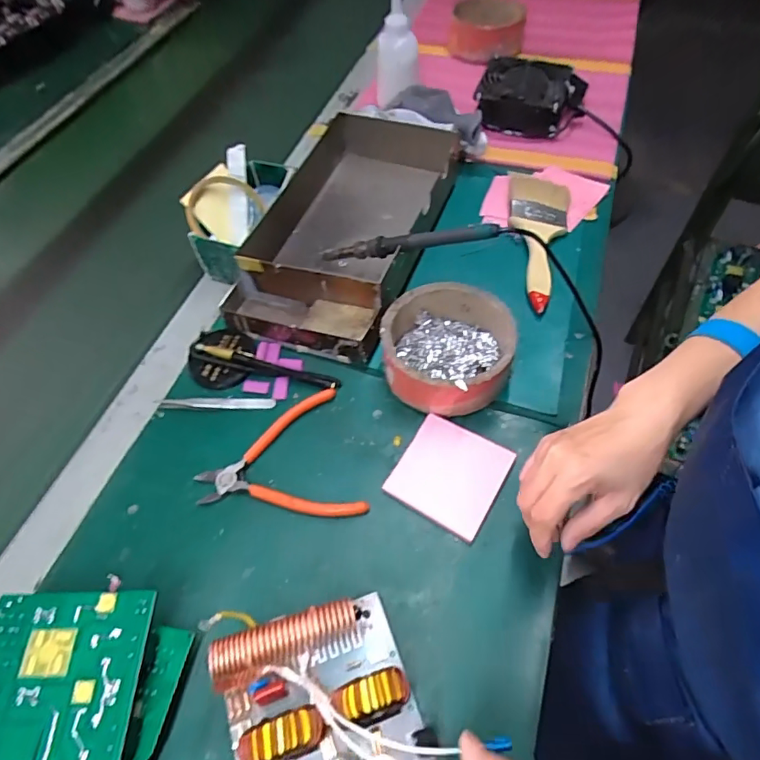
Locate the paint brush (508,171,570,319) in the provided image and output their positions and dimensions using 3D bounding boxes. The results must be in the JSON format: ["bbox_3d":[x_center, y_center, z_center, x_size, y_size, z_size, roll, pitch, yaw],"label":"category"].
[{"bbox_3d":[0.182,-0.171,0.594,0.071,0.027,0.223,10,57,9],"label":"paint brush"}]

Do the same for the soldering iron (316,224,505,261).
[{"bbox_3d":[0.022,-0.139,0.517,0.194,0.020,0.014,0,53,30],"label":"soldering iron"}]

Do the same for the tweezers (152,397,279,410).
[{"bbox_3d":[-0.159,0.022,0.494,0.111,0.009,0.012,-3,56,0],"label":"tweezers"}]

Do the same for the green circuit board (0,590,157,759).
[{"bbox_3d":[-0.215,0.208,0.328,0.112,0.006,0.132,-2,57,3],"label":"green circuit board"}]

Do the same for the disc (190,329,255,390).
[{"bbox_3d":[-0.161,-0.024,0.521,0.060,0.015,0.065,-1,56,2],"label":"disc"}]

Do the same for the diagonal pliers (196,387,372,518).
[{"bbox_3d":[-0.092,0.080,0.453,0.136,0.010,0.122,-17,57,-8],"label":"diagonal pliers"}]

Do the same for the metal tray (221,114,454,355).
[{"bbox_3d":[-0.042,-0.183,0.589,0.195,0.069,0.338,14,58,12],"label":"metal tray"}]

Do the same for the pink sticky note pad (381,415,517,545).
[{"bbox_3d":[0.062,0.081,0.444,0.085,0.010,0.088,27,61,19],"label":"pink sticky note pad"}]

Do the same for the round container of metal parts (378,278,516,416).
[{"bbox_3d":[0.063,-0.027,0.486,0.118,0.057,0.117,-1,56,2],"label":"round container of metal parts"}]

